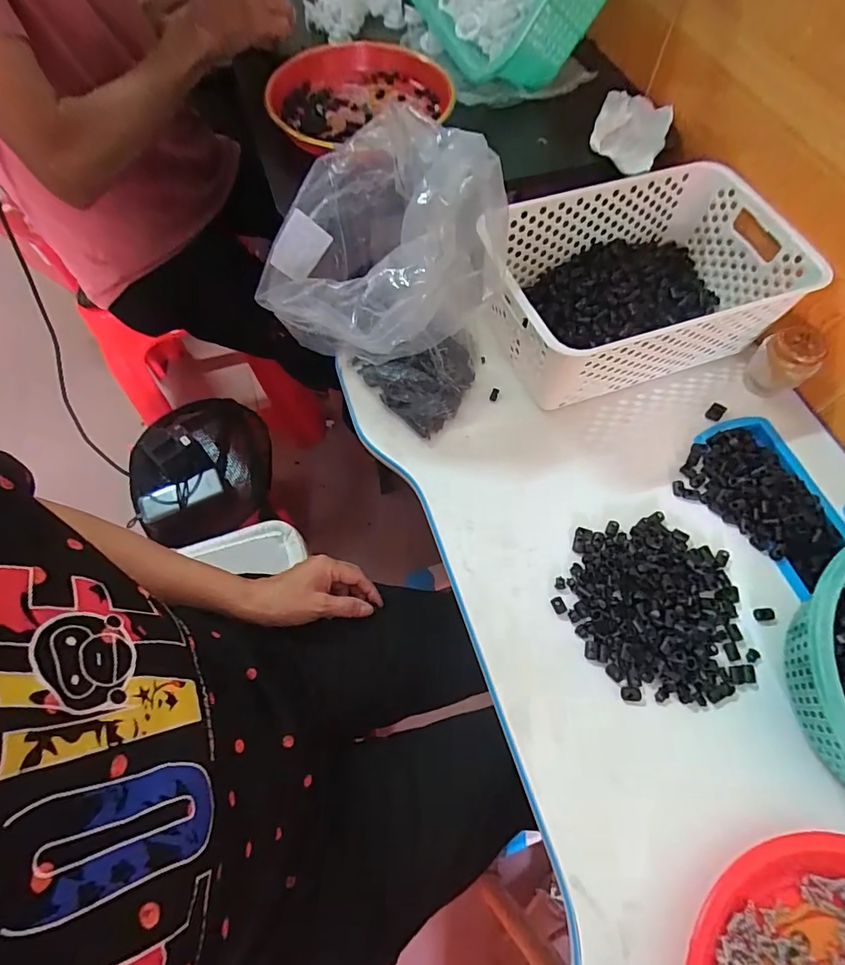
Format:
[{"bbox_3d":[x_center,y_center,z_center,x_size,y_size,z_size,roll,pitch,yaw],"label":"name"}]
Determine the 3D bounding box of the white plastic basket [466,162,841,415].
[{"bbox_3d":[0.224,-0.213,0.517,0.330,0.104,0.206,-21,65,-10],"label":"white plastic basket"}]

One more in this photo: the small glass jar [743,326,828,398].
[{"bbox_3d":[0.386,-0.128,0.514,0.052,0.064,0.048,27,67,13],"label":"small glass jar"}]

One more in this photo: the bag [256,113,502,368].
[{"bbox_3d":[-0.036,-0.234,0.467,0.194,0.144,0.209,30,68,14],"label":"bag"}]

